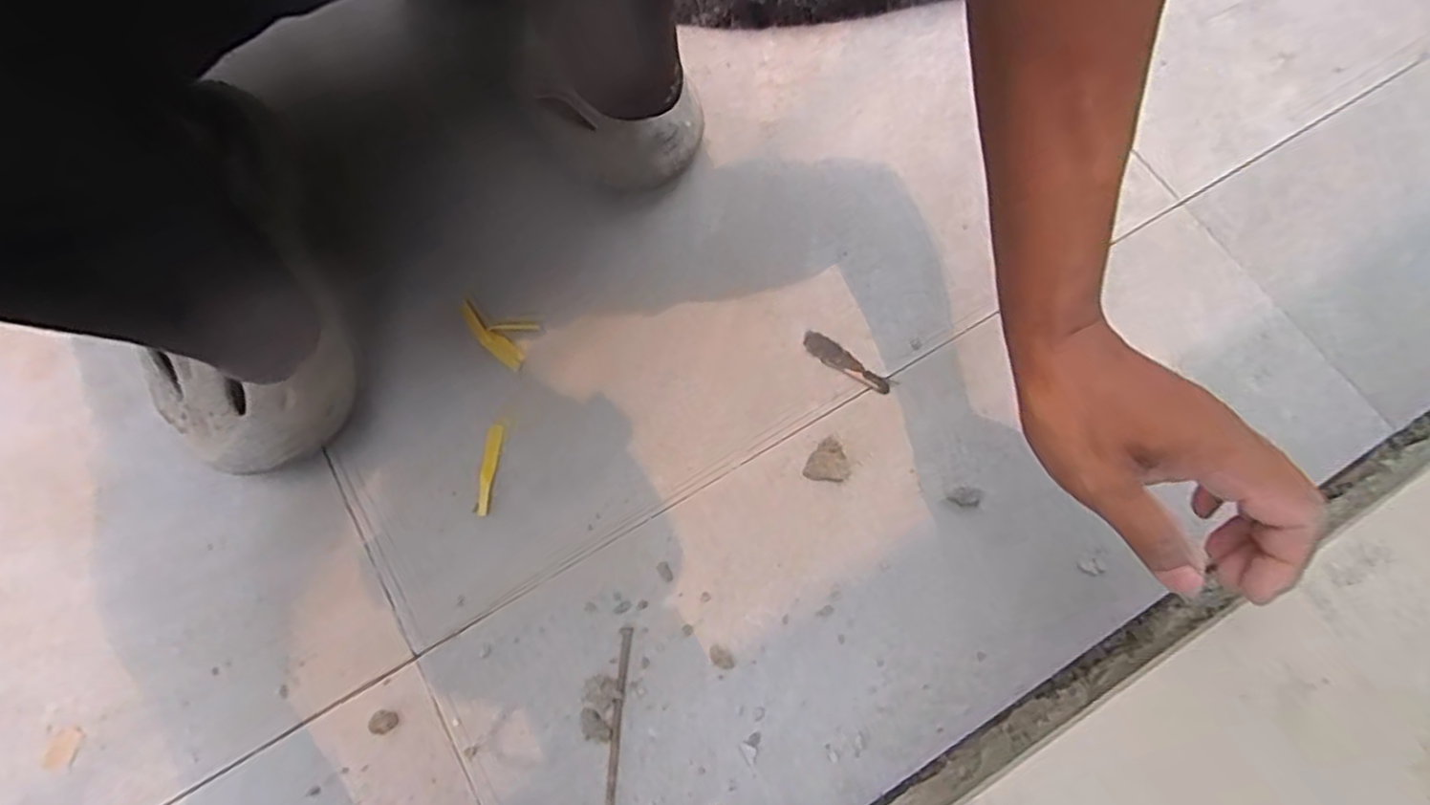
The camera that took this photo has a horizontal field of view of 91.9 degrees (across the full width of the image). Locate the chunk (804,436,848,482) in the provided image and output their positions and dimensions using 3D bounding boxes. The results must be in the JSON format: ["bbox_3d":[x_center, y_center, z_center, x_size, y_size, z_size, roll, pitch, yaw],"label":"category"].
[{"bbox_3d":[0.071,0.037,0.428,0.025,0.016,0.025,0,74,0],"label":"chunk"}]

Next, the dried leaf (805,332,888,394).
[{"bbox_3d":[0.086,-0.026,0.454,0.064,0.006,0.016,36,77,9],"label":"dried leaf"}]

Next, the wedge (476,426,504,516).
[{"bbox_3d":[-0.142,0.042,0.432,0.010,0.004,0.057,8,74,2],"label":"wedge"}]

